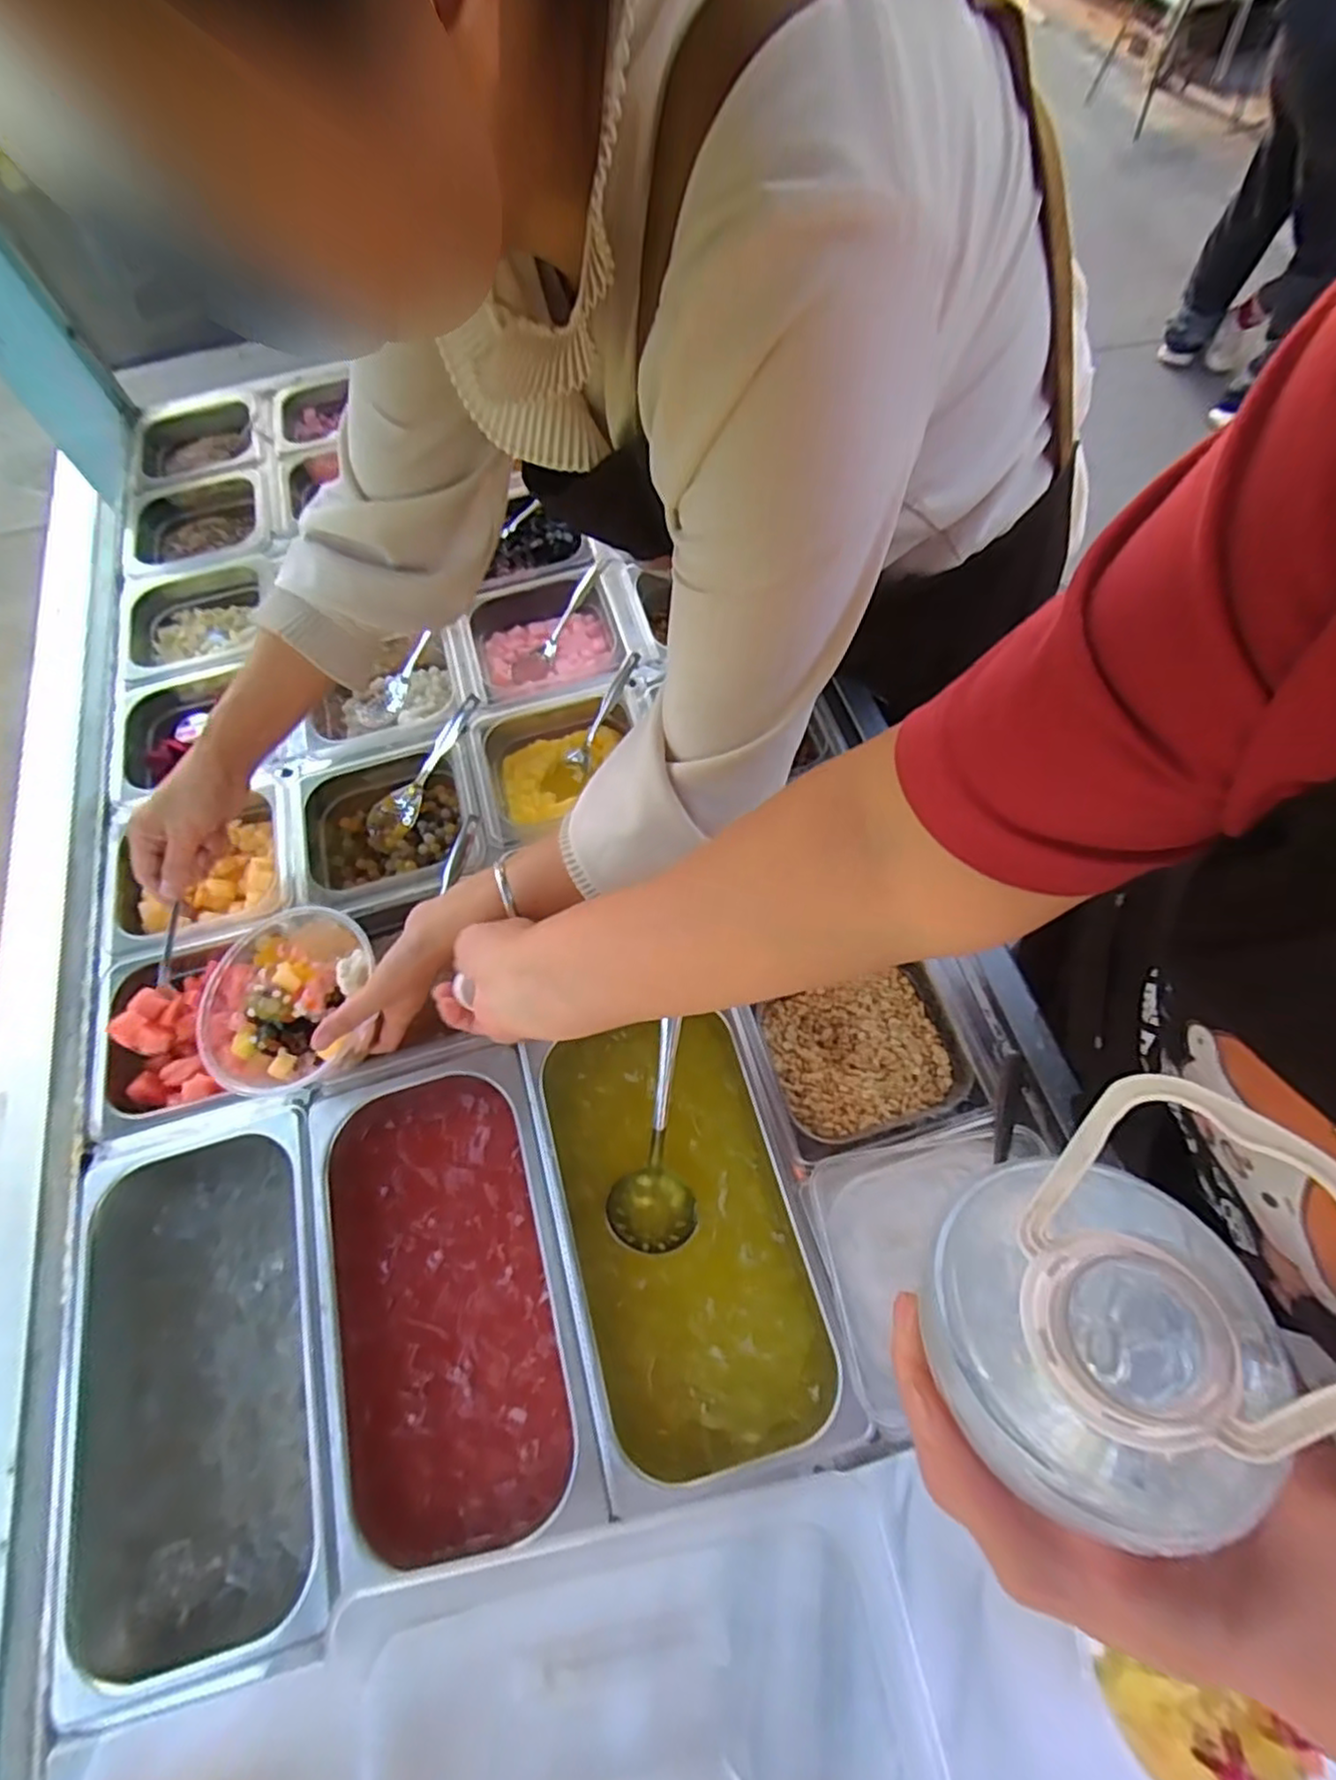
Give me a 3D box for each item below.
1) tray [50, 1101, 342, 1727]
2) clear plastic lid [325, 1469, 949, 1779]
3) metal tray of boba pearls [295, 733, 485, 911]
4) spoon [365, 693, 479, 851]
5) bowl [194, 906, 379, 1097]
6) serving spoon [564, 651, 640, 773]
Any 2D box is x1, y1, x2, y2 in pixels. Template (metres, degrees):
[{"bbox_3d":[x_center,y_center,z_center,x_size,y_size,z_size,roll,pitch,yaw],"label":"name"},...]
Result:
[{"bbox_3d":[-0.340,0.350,0.519,0.192,0.086,0.332,-17,64,-5],"label":"tray"},{"bbox_3d":[-0.022,0.459,0.386,0.328,0.034,0.177,-12,64,-2],"label":"clear plastic lid"},{"bbox_3d":[-0.265,-0.058,0.696,0.174,0.064,0.168,-15,64,-4],"label":"metal tray of boba pearls"},{"bbox_3d":[-0.246,-0.119,0.709,0.039,0.030,0.177,34,91,18],"label":"spoon"},{"bbox_3d":[-0.294,0.092,0.561,0.140,0.072,0.146,-1,64,3],"label":"bowl"},{"bbox_3d":[-0.066,-0.185,0.729,0.024,0.028,0.130,34,102,18],"label":"serving spoon"}]

